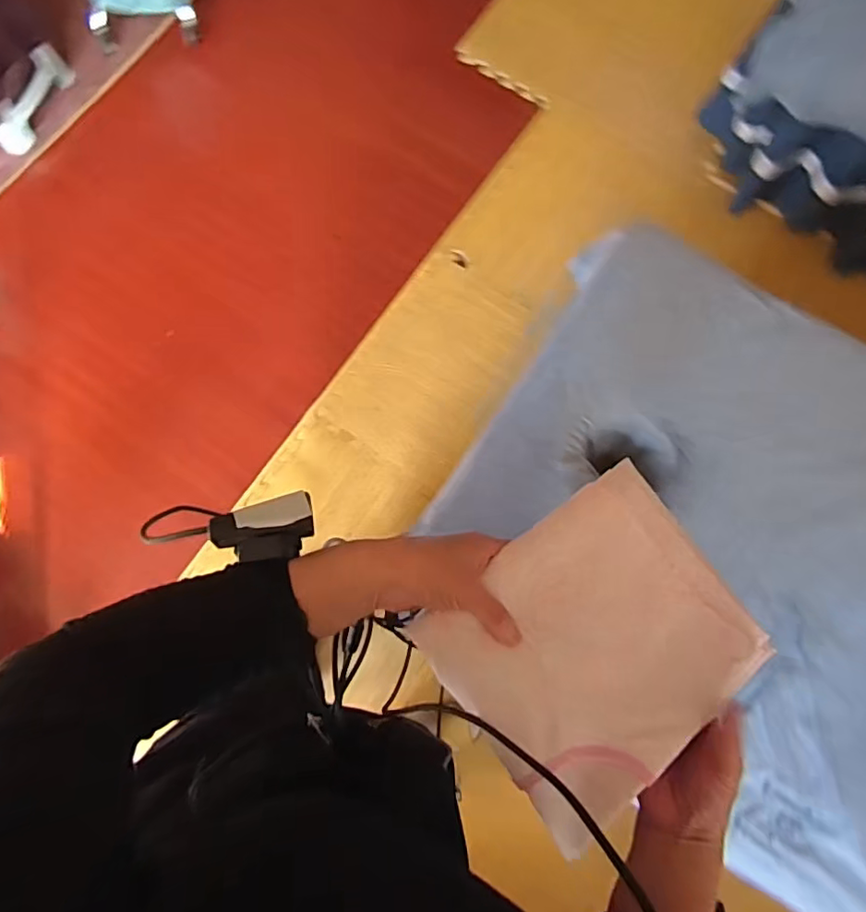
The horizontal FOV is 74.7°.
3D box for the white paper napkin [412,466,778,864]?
[{"bbox_3d":[0.132,0.143,0.441,0.234,0.034,0.195,-34,85,-20],"label":"white paper napkin"}]

